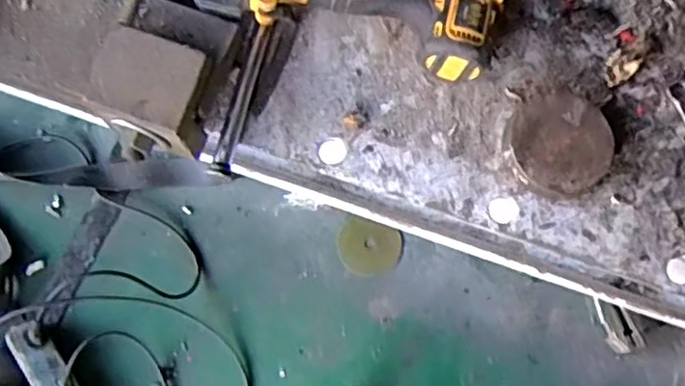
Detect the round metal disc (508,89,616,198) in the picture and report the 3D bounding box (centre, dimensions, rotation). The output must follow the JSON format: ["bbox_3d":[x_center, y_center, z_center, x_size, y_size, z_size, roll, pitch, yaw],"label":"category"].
[{"bbox_3d":[0.174,-0.037,0.554,0.079,0.025,0.080,0,76,0],"label":"round metal disc"}]

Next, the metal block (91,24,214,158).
[{"bbox_3d":[-0.150,-0.082,0.542,0.089,0.057,0.069,18,76,4],"label":"metal block"}]

